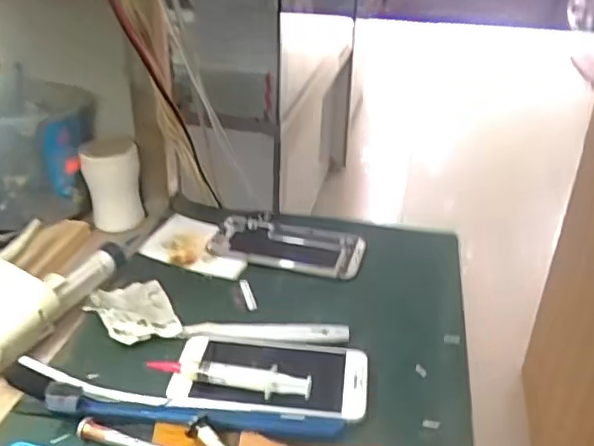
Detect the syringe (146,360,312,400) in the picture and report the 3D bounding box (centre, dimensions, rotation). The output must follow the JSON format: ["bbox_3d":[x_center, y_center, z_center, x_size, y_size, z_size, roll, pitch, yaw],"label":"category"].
[{"bbox_3d":[-0.046,0.105,0.414,0.114,0.017,0.018,9,31,12],"label":"syringe"}]

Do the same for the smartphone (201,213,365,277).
[{"bbox_3d":[-0.010,0.019,0.577,0.147,0.009,0.070,9,31,12],"label":"smartphone"}]

